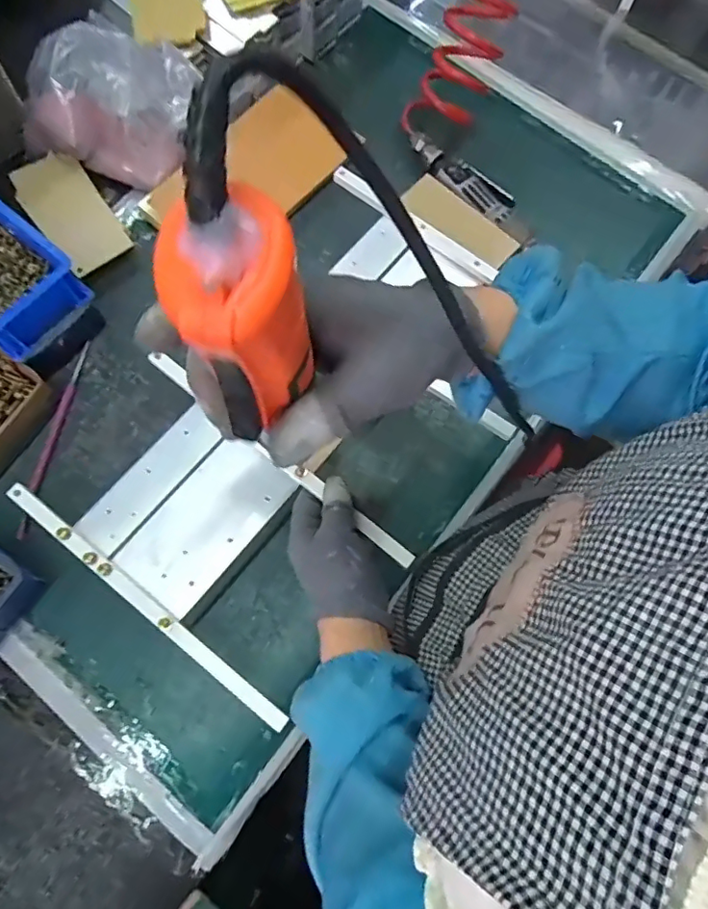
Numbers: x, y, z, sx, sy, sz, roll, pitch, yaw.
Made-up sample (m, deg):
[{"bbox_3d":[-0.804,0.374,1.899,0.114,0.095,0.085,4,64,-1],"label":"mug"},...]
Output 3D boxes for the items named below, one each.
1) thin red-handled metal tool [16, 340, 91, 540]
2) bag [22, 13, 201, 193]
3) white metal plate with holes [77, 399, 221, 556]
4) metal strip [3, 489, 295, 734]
[{"bbox_3d":[-0.288,-0.021,0.519,0.011,0.009,0.203,9,73,1],"label":"thin red-handled metal tool"},{"bbox_3d":[-0.250,-0.367,0.564,0.173,0.104,0.114,19,75,1],"label":"bag"},{"bbox_3d":[-0.173,0.020,0.463,0.043,0.004,0.137,39,76,6],"label":"white metal plate with holes"},{"bbox_3d":[-0.167,0.115,0.428,0.286,0.013,0.014,37,76,6],"label":"metal strip"}]

